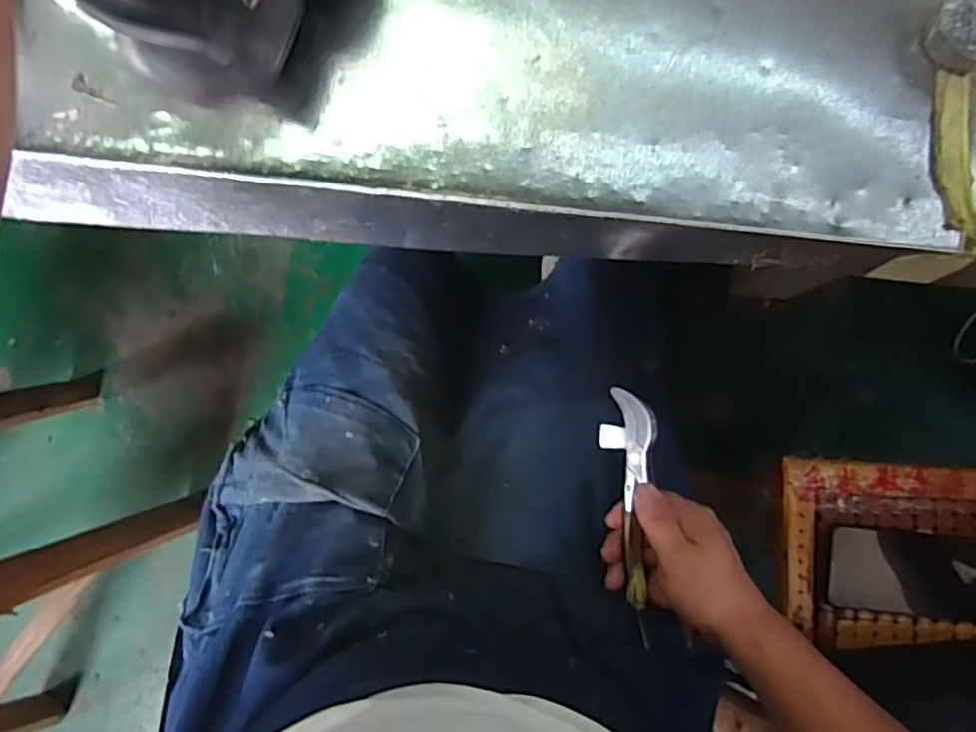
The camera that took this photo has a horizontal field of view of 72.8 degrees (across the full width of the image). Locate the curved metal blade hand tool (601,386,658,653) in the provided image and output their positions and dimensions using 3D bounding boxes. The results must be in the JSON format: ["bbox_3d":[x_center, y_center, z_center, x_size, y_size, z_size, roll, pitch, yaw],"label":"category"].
[{"bbox_3d":[0.111,0.115,0.515,0.044,0.021,0.192,1,90,40],"label":"curved metal blade hand tool"}]

